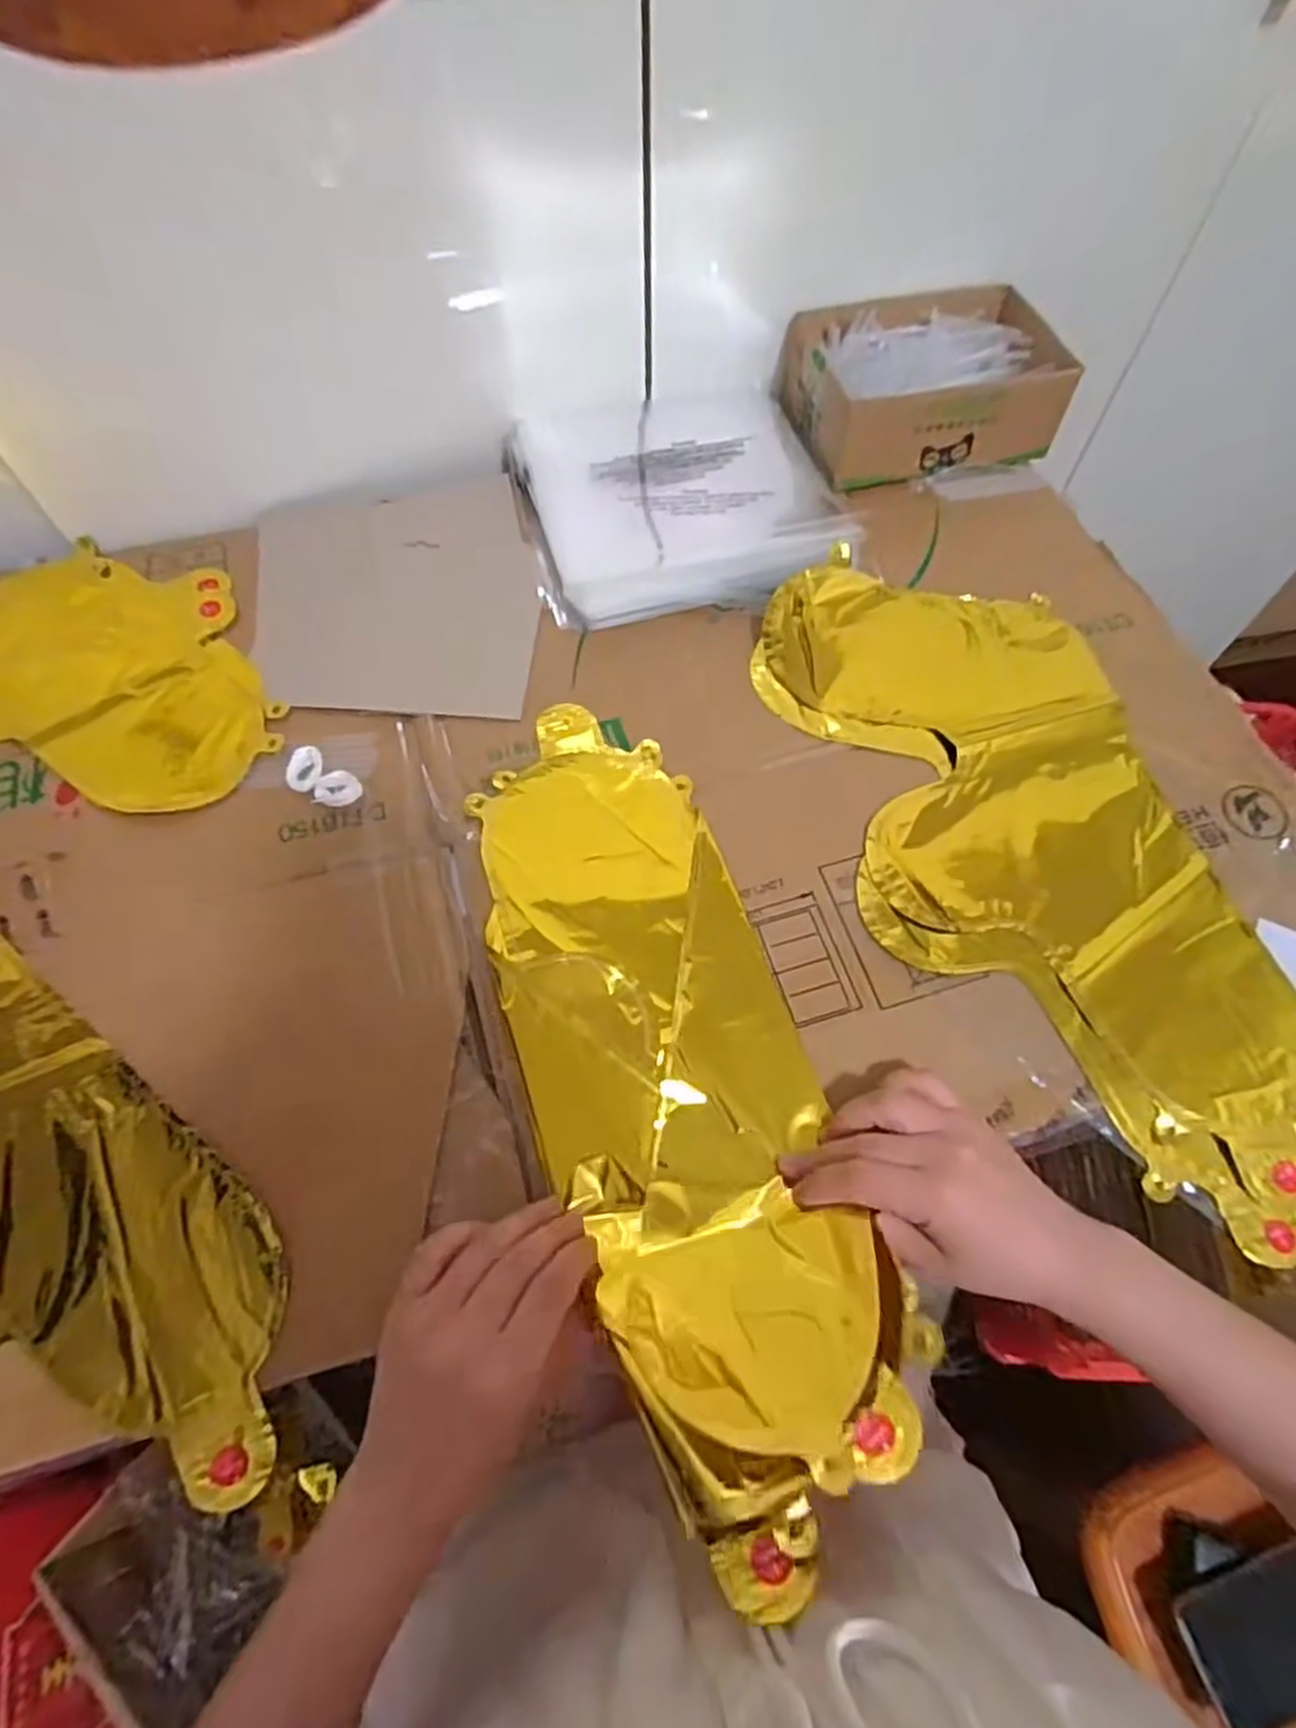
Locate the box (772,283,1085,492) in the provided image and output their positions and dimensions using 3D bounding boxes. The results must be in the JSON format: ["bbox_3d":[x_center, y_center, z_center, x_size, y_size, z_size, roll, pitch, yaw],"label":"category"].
[{"bbox_3d":[0.214,-0.372,0.629,0.194,0.068,0.139,-8,62,-4],"label":"box"}]

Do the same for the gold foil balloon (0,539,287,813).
[{"bbox_3d":[-0.452,-0.103,0.521,0.389,0.006,0.238,-15,62,-7],"label":"gold foil balloon"}]

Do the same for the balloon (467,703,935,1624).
[{"bbox_3d":[0.004,0.084,0.409,0.139,0.044,0.426,-15,57,-7],"label":"balloon"}]

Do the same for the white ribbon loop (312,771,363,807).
[{"bbox_3d":[-0.189,-0.046,0.485,0.027,0.011,0.020,-2,62,0],"label":"white ribbon loop"}]

